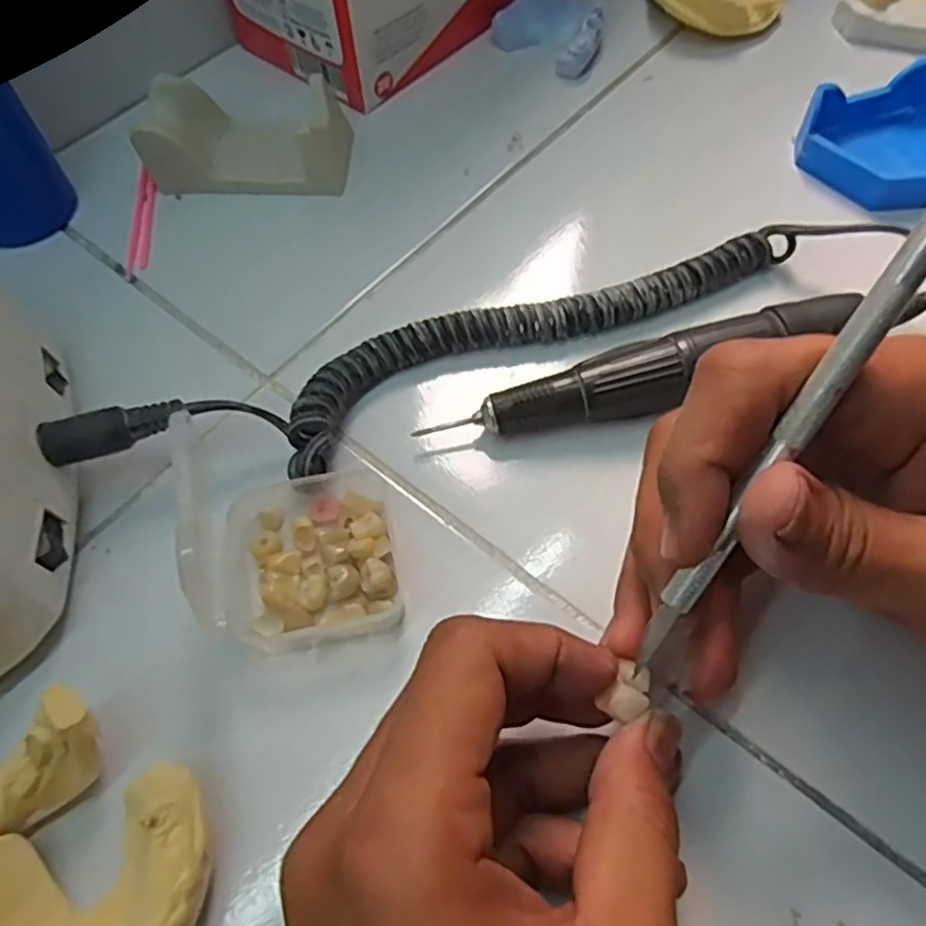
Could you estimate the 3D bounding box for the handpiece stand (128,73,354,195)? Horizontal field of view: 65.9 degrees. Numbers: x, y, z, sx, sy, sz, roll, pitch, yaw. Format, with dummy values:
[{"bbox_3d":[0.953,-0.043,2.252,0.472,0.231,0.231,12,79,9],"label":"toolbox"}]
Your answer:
[{"bbox_3d":[-0.101,-0.154,0.337,0.089,0.032,0.048,2,62,3],"label":"handpiece stand"}]

